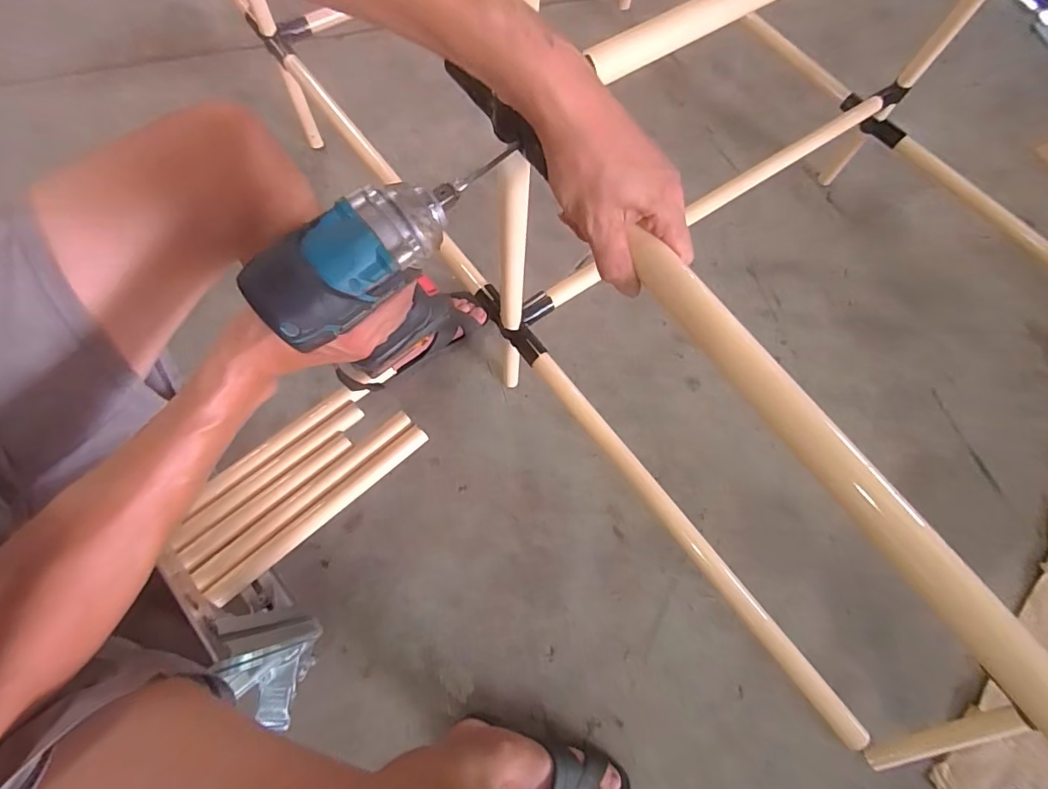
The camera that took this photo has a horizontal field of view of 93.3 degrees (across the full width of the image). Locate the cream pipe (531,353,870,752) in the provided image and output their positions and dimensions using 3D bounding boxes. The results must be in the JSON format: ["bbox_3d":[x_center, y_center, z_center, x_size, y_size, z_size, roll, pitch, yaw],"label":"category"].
[{"bbox_3d":[0.191,0.159,0.595,0.033,0.028,0.543,-36,77,-12],"label":"cream pipe"}]

